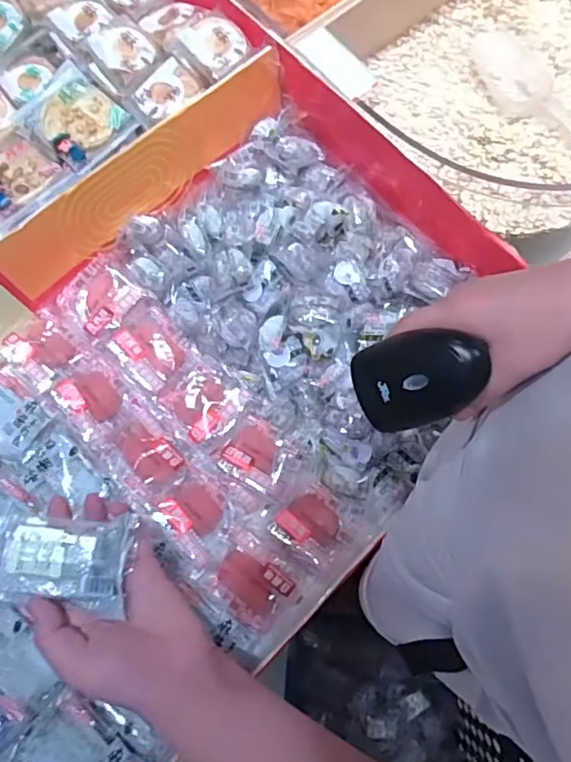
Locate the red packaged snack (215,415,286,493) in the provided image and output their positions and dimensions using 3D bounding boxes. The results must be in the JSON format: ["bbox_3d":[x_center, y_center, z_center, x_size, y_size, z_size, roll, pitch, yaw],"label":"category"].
[{"bbox_3d":[-0.029,0.073,0.589,0.060,0.013,0.065,30,74,5],"label":"red packaged snack"}]

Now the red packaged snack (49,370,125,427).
[{"bbox_3d":[-0.200,0.014,0.593,0.062,0.013,0.050,33,74,5],"label":"red packaged snack"}]

